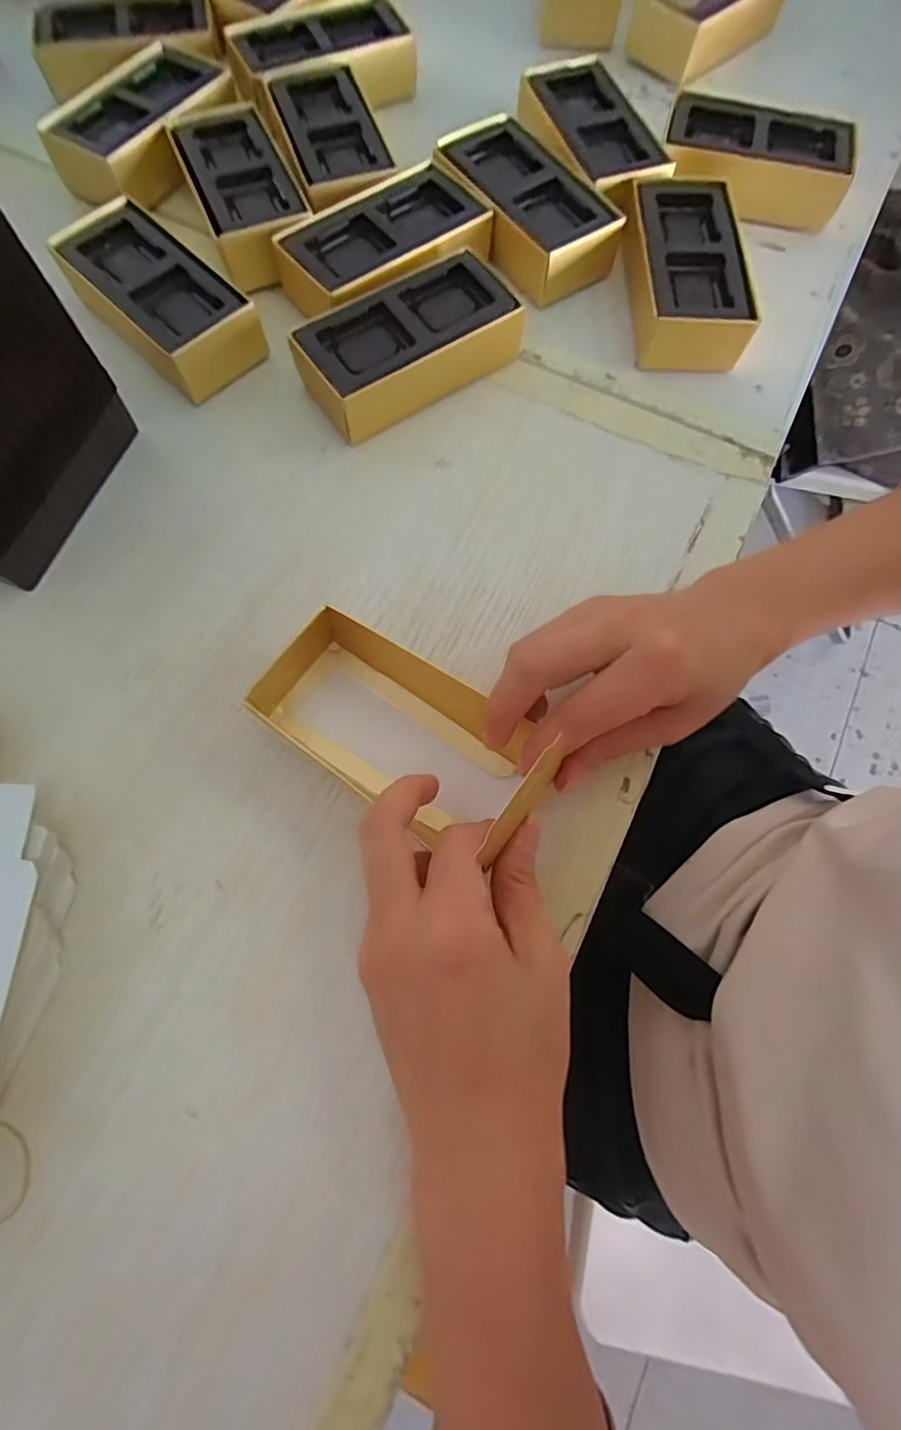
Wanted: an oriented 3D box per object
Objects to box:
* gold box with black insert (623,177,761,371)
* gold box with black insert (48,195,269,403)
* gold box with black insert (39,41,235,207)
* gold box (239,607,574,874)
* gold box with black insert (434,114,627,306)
[{"bbox_3d":[0.134,-0.254,0.321,0.061,0.033,0.121,-1,73,-1],"label":"gold box with black insert"},{"bbox_3d":[-0.162,-0.230,0.309,0.057,0.033,0.120,-42,78,-12],"label":"gold box with black insert"},{"bbox_3d":[-0.194,-0.376,0.355,0.074,0.036,0.122,35,75,9],"label":"gold box with black insert"},{"bbox_3d":[-0.021,0.006,0.243,0.129,0.032,0.064,30,74,1],"label":"gold box"},{"bbox_3d":[0.046,-0.305,0.335,0.059,0.034,0.121,-34,76,-11],"label":"gold box with black insert"}]

